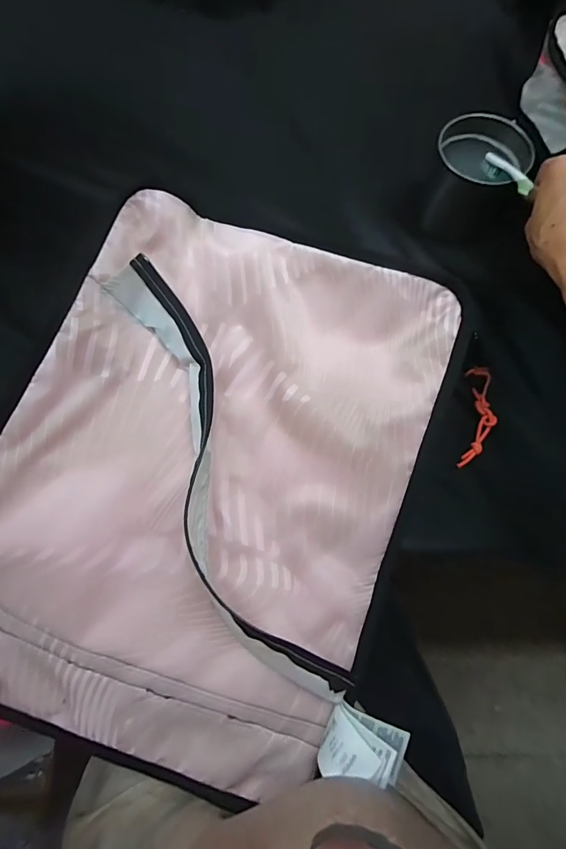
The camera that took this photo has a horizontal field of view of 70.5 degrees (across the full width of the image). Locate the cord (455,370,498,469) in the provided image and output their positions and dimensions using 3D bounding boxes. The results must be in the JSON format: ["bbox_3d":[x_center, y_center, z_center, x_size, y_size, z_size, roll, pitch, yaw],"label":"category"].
[{"bbox_3d":[0.211,-0.008,0.435,0.029,0.025,0.113,11,73,2],"label":"cord"}]

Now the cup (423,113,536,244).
[{"bbox_3d":[0.229,-0.291,0.481,0.101,0.094,0.089,2,73,-1],"label":"cup"}]

